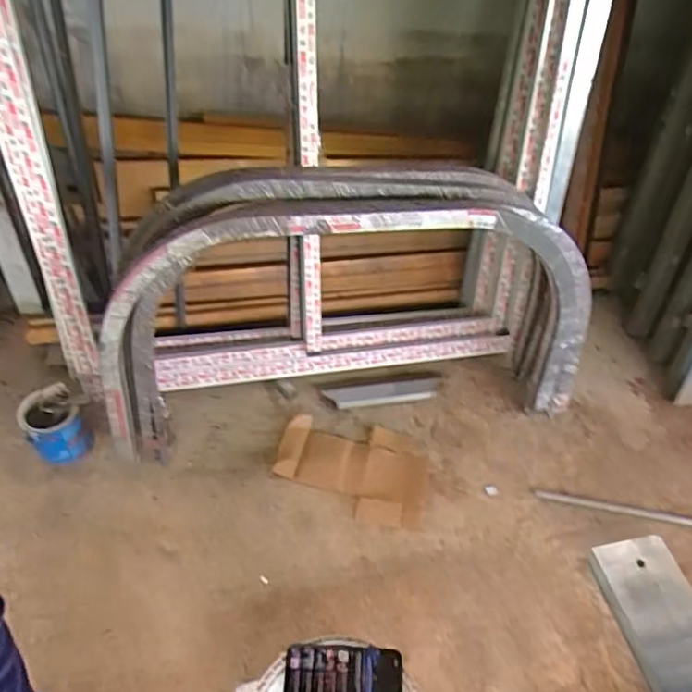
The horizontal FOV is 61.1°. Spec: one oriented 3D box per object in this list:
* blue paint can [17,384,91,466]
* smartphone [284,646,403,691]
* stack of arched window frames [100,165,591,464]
[{"bbox_3d":[-0.821,0.231,1.662,0.142,0.200,0.167,-29,56,-28],"label":"blue paint can"},{"bbox_3d":[-0.003,0.457,0.802,0.158,0.010,0.078,2,65,0],"label":"smartphone"},{"bbox_3d":[0.040,-0.081,1.660,1.392,0.782,0.254,-6,32,-12],"label":"stack of arched window frames"}]

